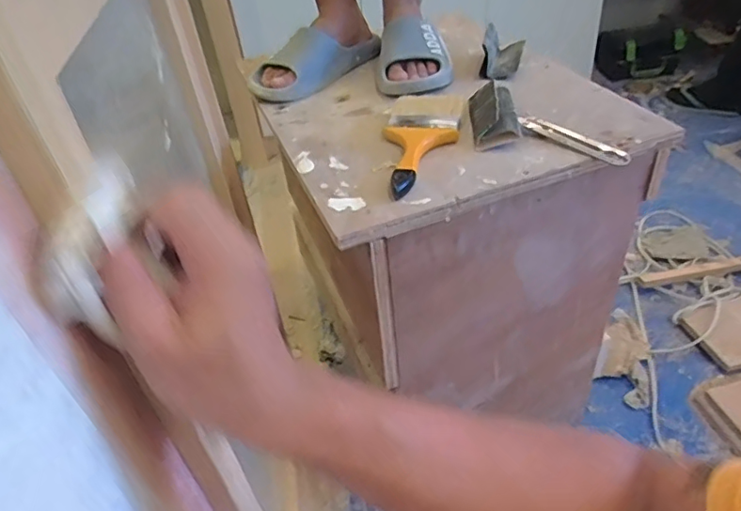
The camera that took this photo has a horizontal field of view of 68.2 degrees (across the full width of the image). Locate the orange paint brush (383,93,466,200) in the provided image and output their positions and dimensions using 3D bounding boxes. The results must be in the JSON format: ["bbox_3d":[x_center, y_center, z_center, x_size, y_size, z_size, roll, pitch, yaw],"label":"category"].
[{"bbox_3d":[0.057,-0.138,0.652,0.091,0.021,0.211,4,41,13],"label":"orange paint brush"}]

